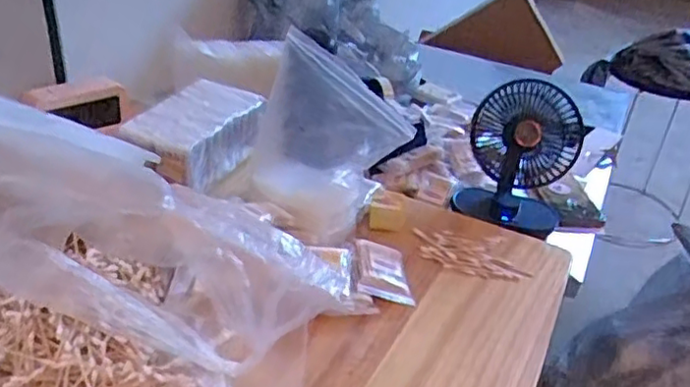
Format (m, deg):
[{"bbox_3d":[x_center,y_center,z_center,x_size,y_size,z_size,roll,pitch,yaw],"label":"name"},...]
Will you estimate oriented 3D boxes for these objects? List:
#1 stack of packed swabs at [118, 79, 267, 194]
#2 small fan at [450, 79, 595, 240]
[{"bbox_3d":[-0.206,-0.082,0.887,0.126,0.071,0.201,19,34,20],"label":"stack of packed swabs"},{"bbox_3d":[0.262,-0.070,0.937,0.155,0.199,0.210,14,32,13],"label":"small fan"}]

